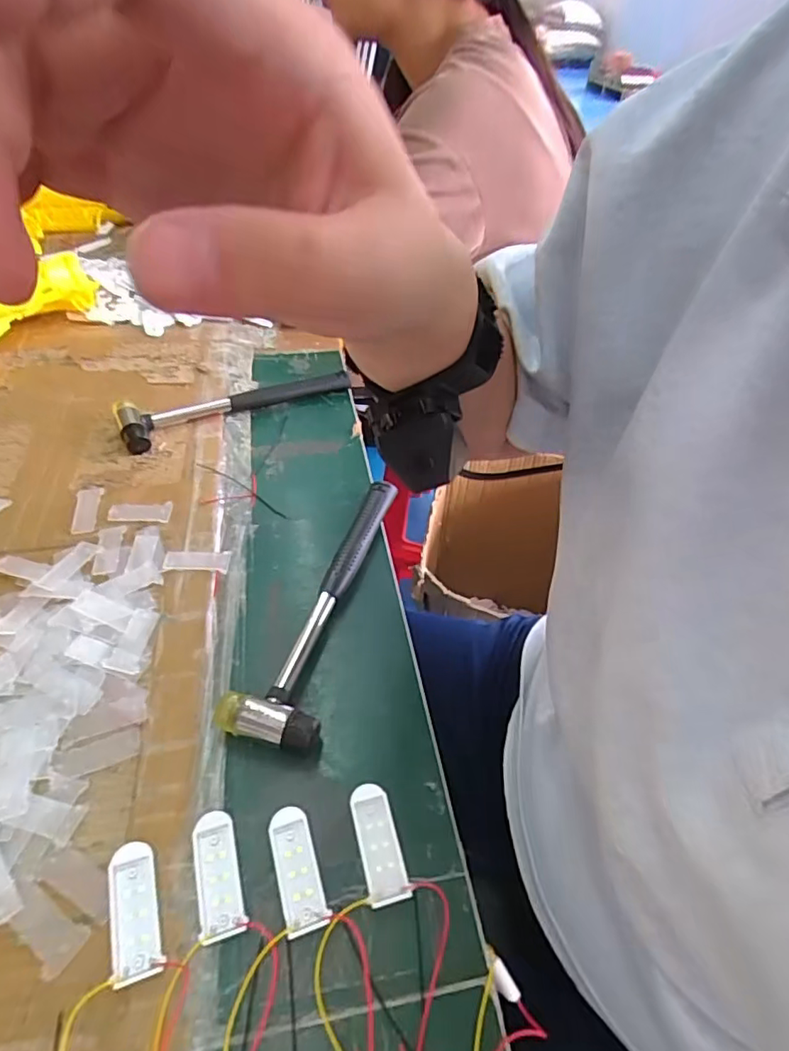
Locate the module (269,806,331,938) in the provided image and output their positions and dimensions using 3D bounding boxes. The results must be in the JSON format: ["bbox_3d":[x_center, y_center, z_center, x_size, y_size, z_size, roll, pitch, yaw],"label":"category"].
[{"bbox_3d":[-0.050,0.175,0.284,0.020,0.004,0.058,-13,47,-15],"label":"module"}]

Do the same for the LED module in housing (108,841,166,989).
[{"bbox_3d":[-0.125,0.184,0.267,0.019,0.009,0.057,-16,48,-17],"label":"LED module in housing"}]

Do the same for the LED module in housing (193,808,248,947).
[{"bbox_3d":[-0.089,0.175,0.281,0.021,0.004,0.057,-12,47,-14],"label":"LED module in housing"}]

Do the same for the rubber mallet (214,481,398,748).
[{"bbox_3d":[-0.051,0.043,0.402,0.058,0.022,0.237,11,46,8],"label":"rubber mallet"}]

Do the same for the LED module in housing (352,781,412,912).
[{"bbox_3d":[-0.009,0.167,0.294,0.021,0.004,0.058,-10,47,-12],"label":"LED module in housing"}]

